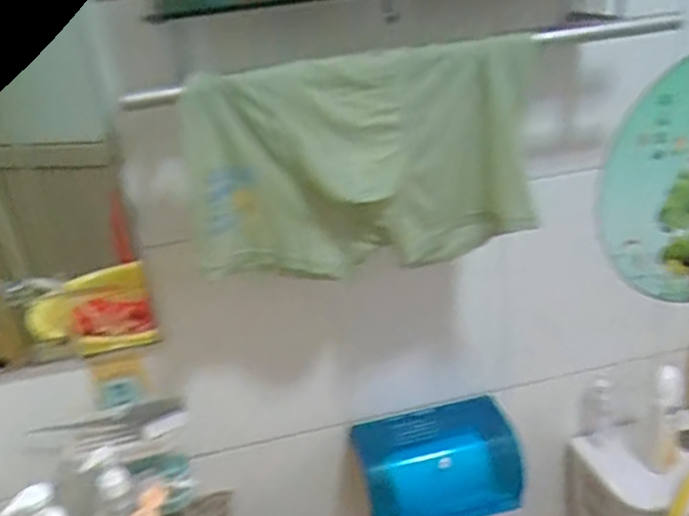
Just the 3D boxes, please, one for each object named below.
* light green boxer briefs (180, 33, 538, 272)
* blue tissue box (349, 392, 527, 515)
[{"bbox_3d":[0.018,-0.092,0.676,0.328,0.219,0.045,-5,23,4],"label":"light green boxer briefs"},{"bbox_3d":[0.137,0.311,0.984,0.239,0.150,0.116,-8,23,-4],"label":"blue tissue box"}]

